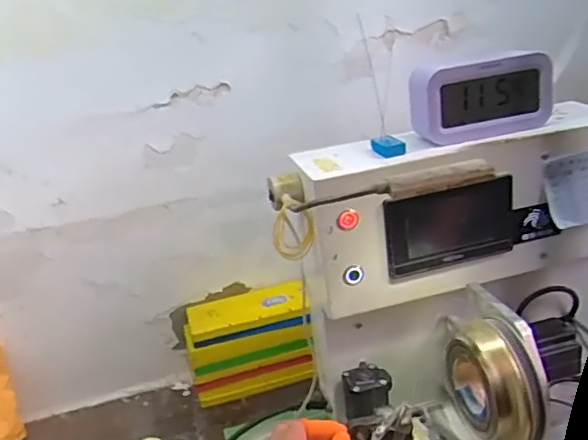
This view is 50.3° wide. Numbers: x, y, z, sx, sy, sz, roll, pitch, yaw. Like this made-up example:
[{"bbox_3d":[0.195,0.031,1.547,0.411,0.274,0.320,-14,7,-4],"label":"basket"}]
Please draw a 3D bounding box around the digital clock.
[{"bbox_3d":[0.189,-0.128,0.630,0.132,0.075,0.052,-12,21,-11],"label":"digital clock"}]

